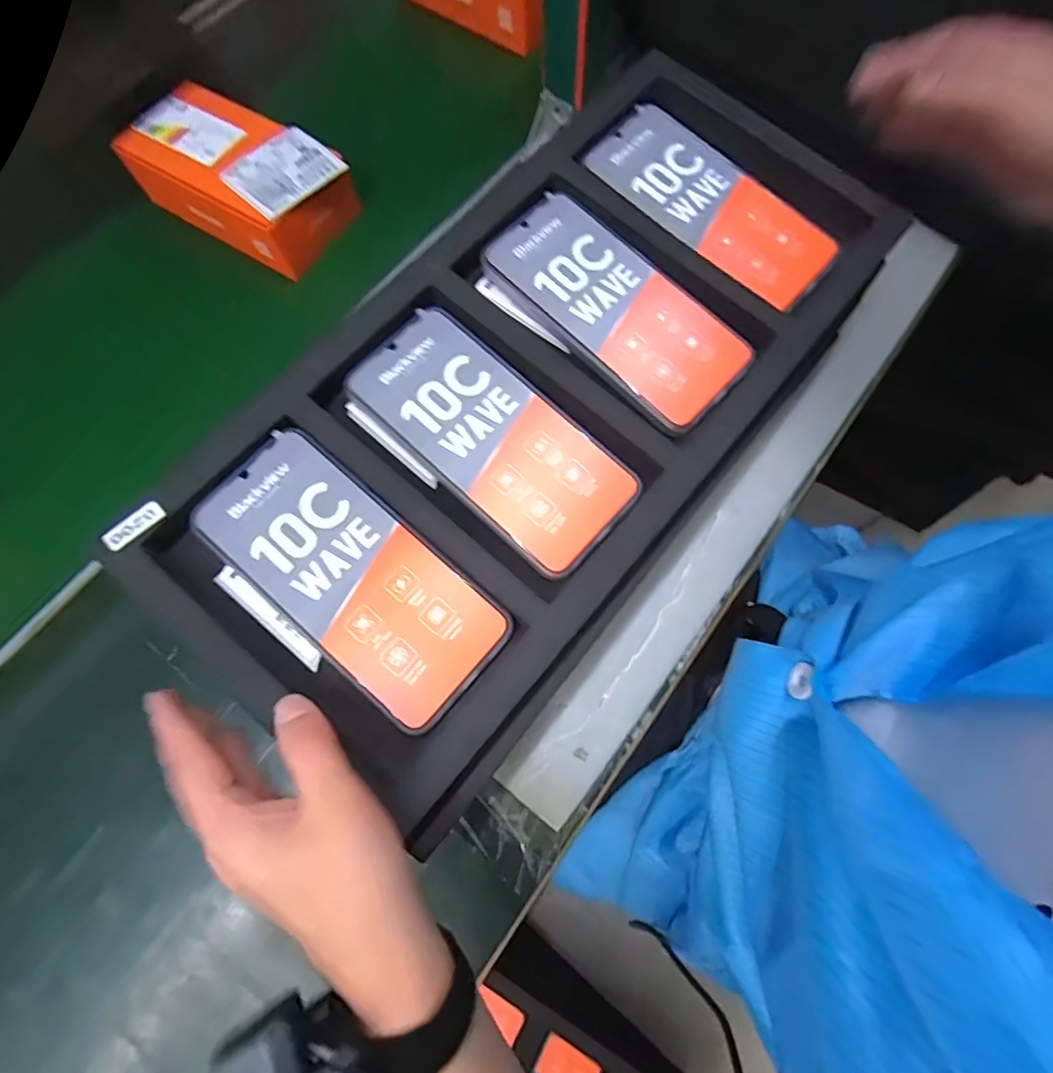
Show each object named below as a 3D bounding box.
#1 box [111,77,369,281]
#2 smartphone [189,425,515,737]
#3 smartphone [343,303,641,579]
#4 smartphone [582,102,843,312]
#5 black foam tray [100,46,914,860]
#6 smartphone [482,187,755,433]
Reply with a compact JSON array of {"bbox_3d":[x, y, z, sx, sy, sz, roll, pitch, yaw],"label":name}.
[{"bbox_3d":[-0.268,-0.334,0.494,0.196,0.053,0.109,34,76,12],"label":"box"},{"bbox_3d":[-0.094,0.019,0.287,0.173,0.005,0.080,41,77,7],"label":"smartphone"},{"bbox_3d":[-0.021,-0.061,0.309,0.172,0.015,0.079,41,78,14],"label":"smartphone"},{"bbox_3d":[0.127,-0.228,0.363,0.173,0.005,0.077,41,80,7],"label":"smartphone"},{"bbox_3d":[0.015,-0.102,0.322,0.231,0.033,0.471,37,77,13],"label":"black foam tray"},{"bbox_3d":[0.057,-0.150,0.333,0.078,0.010,0.176,-44,75,-11],"label":"smartphone"}]

